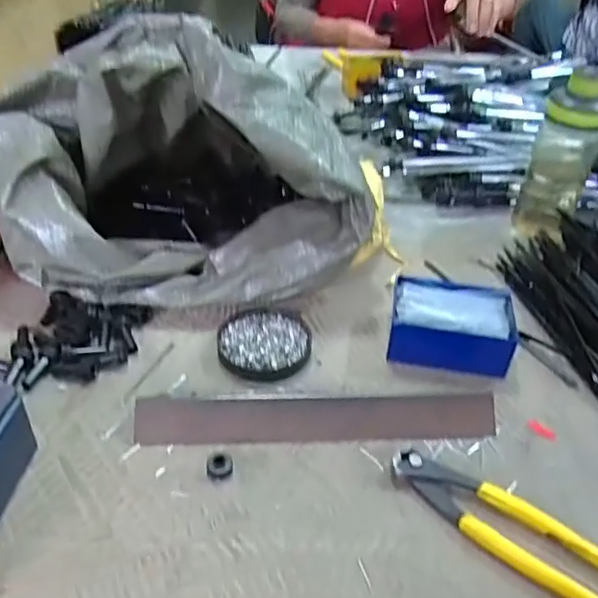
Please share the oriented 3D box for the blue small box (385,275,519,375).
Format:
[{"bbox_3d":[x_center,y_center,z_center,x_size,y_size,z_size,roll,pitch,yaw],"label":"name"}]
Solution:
[{"bbox_3d":[0.139,0.024,0.547,0.108,0.038,0.085,7,39,4],"label":"blue small box"}]

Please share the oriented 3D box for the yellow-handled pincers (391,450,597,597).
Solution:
[{"bbox_3d":[0.137,0.151,0.402,0.160,0.011,0.042,29,45,28],"label":"yellow-handled pincers"}]

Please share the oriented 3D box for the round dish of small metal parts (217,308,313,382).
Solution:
[{"bbox_3d":[-0.031,0.040,0.540,0.082,0.012,0.085,2,39,-2],"label":"round dish of small metal parts"}]

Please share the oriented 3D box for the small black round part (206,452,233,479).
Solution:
[{"bbox_3d":[-0.058,0.121,0.433,0.019,0.011,0.018,2,39,-2],"label":"small black round part"}]

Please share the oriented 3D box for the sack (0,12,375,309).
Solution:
[{"bbox_3d":[-0.113,-0.149,0.601,0.355,0.221,0.262,1,39,-2],"label":"sack"}]

